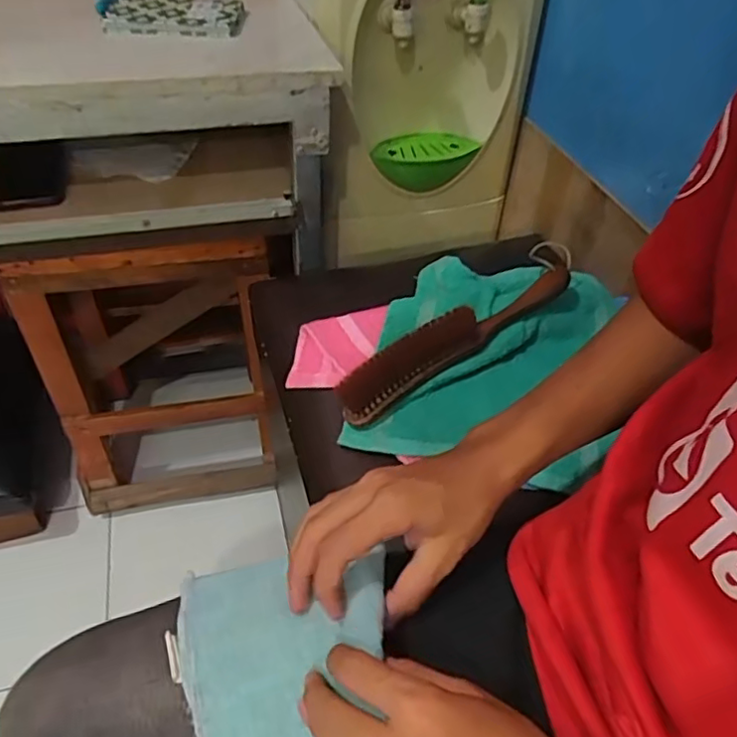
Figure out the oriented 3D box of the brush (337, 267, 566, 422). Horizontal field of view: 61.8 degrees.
[{"bbox_3d":[0.086,-0.032,0.587,0.257,0.033,0.041,-30,54,-11],"label":"brush"}]

